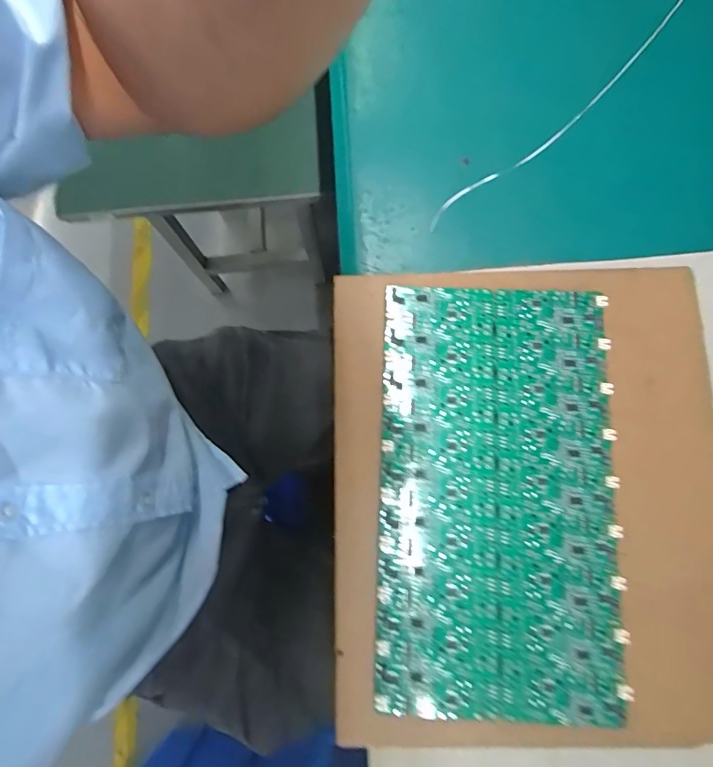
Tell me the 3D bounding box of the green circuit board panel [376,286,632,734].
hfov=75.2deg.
[{"bbox_3d":[0.084,0.063,0.277,0.135,0.004,0.246,2,79,2],"label":"green circuit board panel"}]

